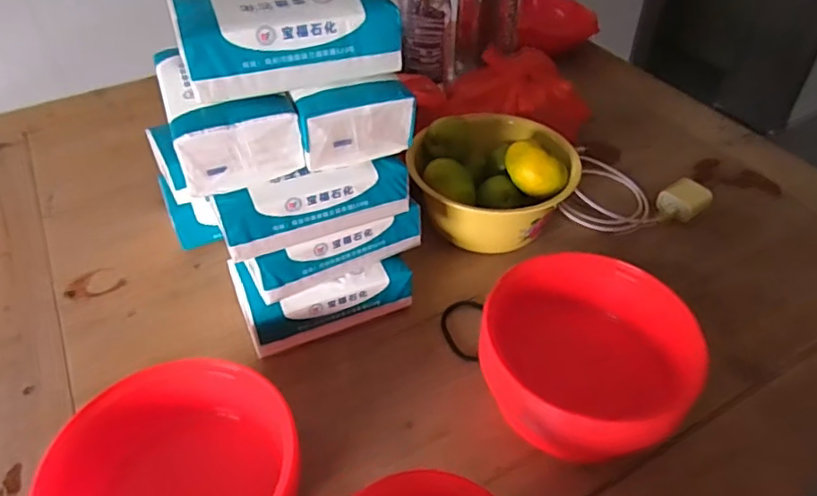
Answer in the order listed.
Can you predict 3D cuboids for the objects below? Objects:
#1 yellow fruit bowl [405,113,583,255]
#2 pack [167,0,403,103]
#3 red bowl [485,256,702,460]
[{"bbox_3d":[0.095,-0.069,0.661,0.174,0.104,0.144,-17,46,-16],"label":"yellow fruit bowl"},{"bbox_3d":[-0.092,-0.165,0.449,0.158,0.056,0.080,-14,45,-13],"label":"pack"},{"bbox_3d":[0.142,0.098,0.486,0.165,0.100,0.153,-1,44,0],"label":"red bowl"}]

